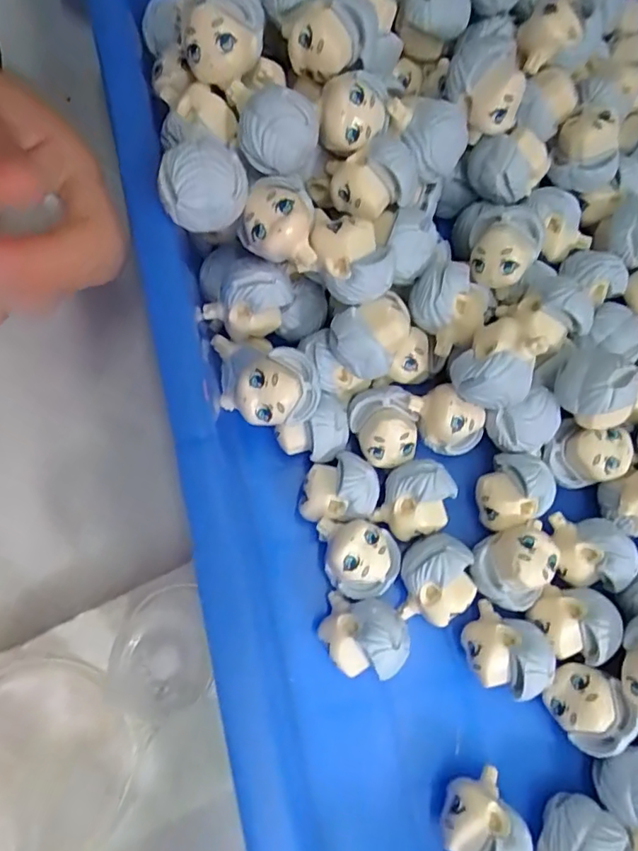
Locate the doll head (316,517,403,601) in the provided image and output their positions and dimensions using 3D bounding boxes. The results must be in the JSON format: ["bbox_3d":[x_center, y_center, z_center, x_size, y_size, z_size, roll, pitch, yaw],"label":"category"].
[{"bbox_3d":[0.013,0.044,0.182,0.027,0.024,0.023,7,75,3],"label":"doll head"}]

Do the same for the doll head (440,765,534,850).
[{"bbox_3d":[0.048,0.118,0.166,0.022,0.024,0.025,-28,78,-9],"label":"doll head"}]

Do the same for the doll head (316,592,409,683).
[{"bbox_3d":[0.014,0.067,0.178,0.026,0.024,0.022,7,75,-1],"label":"doll head"}]

